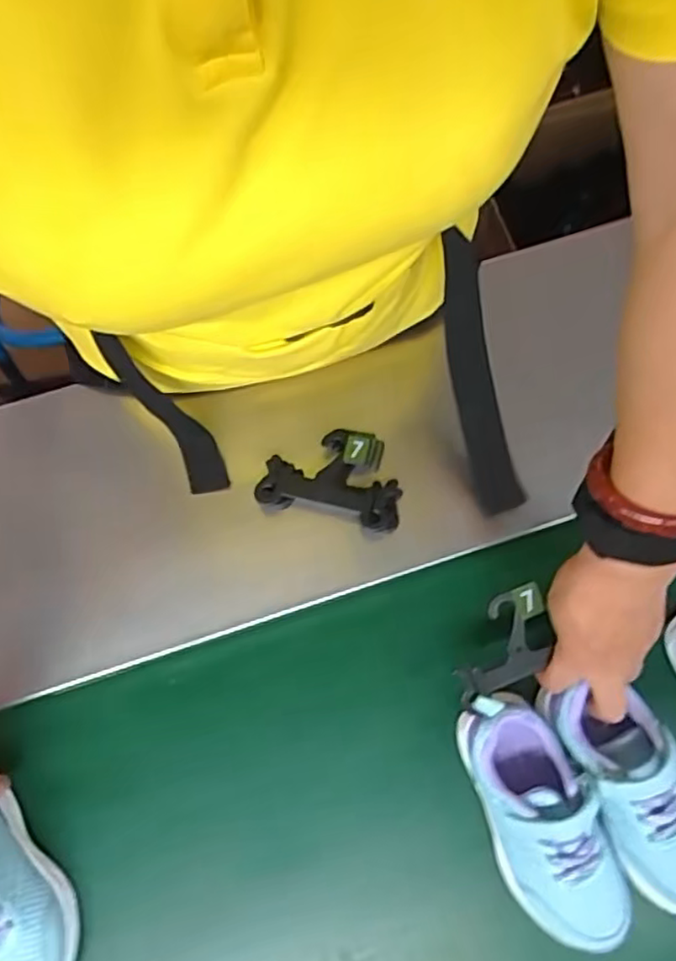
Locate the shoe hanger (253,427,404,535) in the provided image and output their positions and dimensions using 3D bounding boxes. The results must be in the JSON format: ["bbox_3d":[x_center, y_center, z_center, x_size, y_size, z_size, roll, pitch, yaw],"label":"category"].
[{"bbox_3d":[-0.003,-0.005,0.525,0.108,0.021,0.074,10,72,5],"label":"shoe hanger"}]

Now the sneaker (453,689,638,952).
[{"bbox_3d":[0.136,0.227,0.446,0.066,0.065,0.162,-23,72,-6],"label":"sneaker"}]

